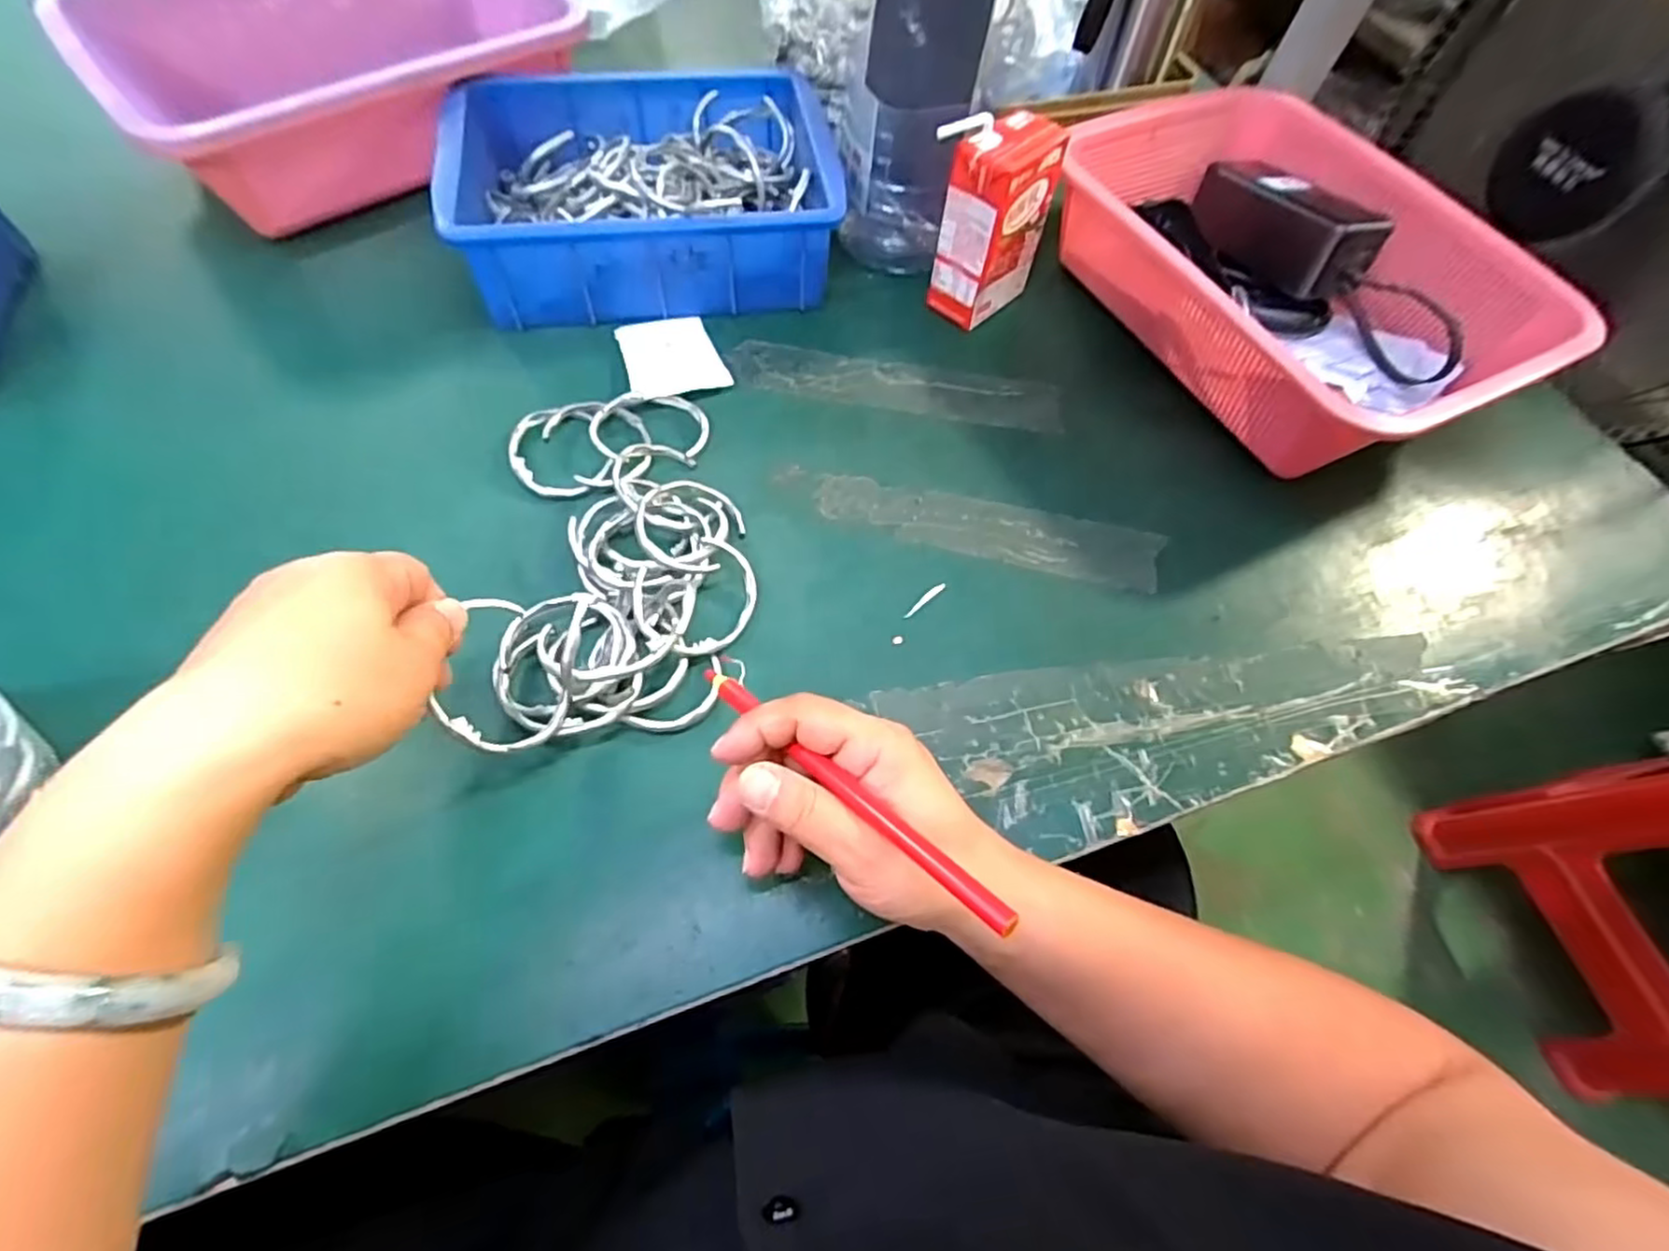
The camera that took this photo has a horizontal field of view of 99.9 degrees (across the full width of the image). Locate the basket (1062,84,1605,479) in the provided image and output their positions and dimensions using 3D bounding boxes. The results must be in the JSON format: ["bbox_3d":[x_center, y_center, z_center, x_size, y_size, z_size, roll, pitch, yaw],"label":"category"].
[{"bbox_3d":[0.293,-0.236,0.474,0.208,0.087,0.319,-24,66,-16],"label":"basket"}]

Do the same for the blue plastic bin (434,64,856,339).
[{"bbox_3d":[-0.125,-0.296,0.484,0.236,0.073,0.171,-8,63,-8],"label":"blue plastic bin"}]

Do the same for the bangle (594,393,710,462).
[{"bbox_3d":[-0.111,-0.121,0.423,0.067,0.011,0.050,-8,63,-9],"label":"bangle"}]

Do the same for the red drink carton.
[{"bbox_3d":[0.100,-0.261,0.459,0.075,0.117,0.044,-39,71,-21],"label":"red drink carton"}]

